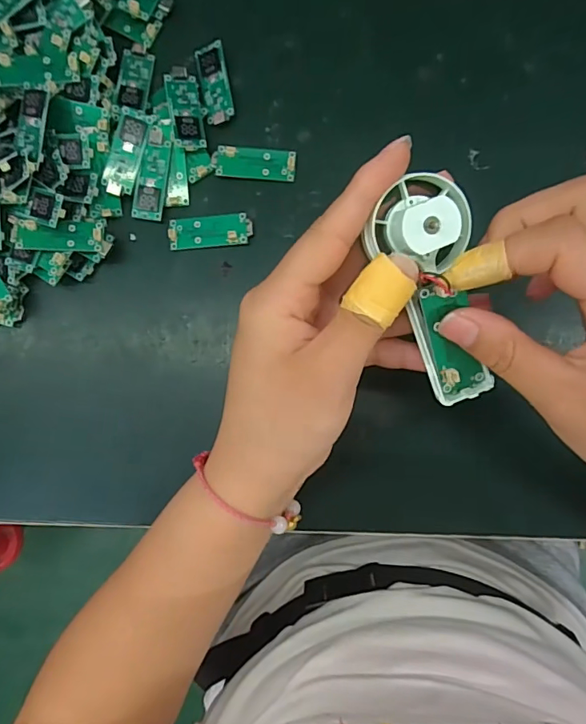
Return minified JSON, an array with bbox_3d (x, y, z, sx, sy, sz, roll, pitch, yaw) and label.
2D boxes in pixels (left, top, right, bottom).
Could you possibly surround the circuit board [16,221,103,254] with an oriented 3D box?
[{"bbox_3d":[-0.136,-0.074,0.285,0.047,0.010,0.019,1,88,-10],"label":"circuit board"}]

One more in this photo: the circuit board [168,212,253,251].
[{"bbox_3d":[-0.050,-0.080,0.294,0.050,0.004,0.020,-3,87,3],"label":"circuit board"}]

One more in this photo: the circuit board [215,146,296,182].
[{"bbox_3d":[-0.022,-0.121,0.295,0.047,0.004,0.019,4,87,3],"label":"circuit board"}]

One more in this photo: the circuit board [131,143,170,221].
[{"bbox_3d":[-0.086,-0.108,0.293,0.018,0.006,0.043,11,87,3],"label":"circuit board"}]

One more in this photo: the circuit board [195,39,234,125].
[{"bbox_3d":[-0.048,-0.171,0.299,0.018,0.007,0.048,-11,86,2],"label":"circuit board"}]

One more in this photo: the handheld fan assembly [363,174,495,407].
[{"bbox_3d":[0.053,-0.024,0.188,0.035,0.015,0.092,-19,119,2],"label":"handheld fan assembly"}]

